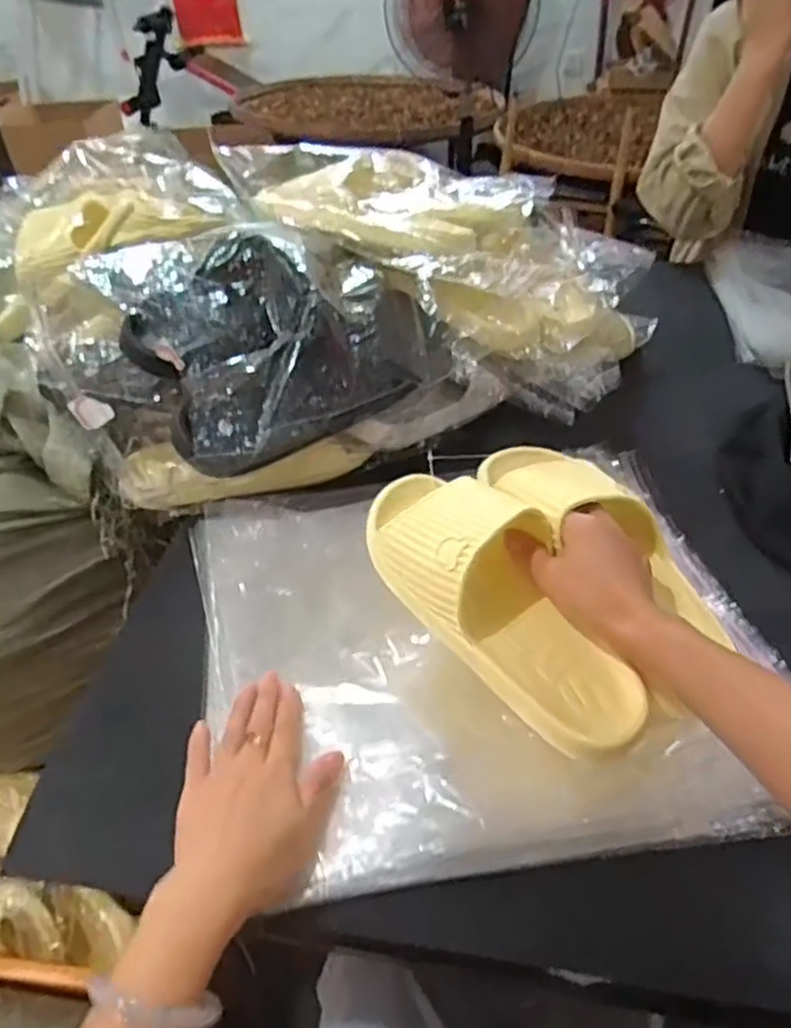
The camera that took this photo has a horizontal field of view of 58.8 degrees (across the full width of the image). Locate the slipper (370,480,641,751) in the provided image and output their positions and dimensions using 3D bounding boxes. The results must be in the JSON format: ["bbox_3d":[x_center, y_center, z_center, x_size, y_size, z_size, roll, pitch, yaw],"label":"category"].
[{"bbox_3d":[0.074,0.055,0.474,0.103,0.063,0.236,-28,66,-26],"label":"slipper"}]

